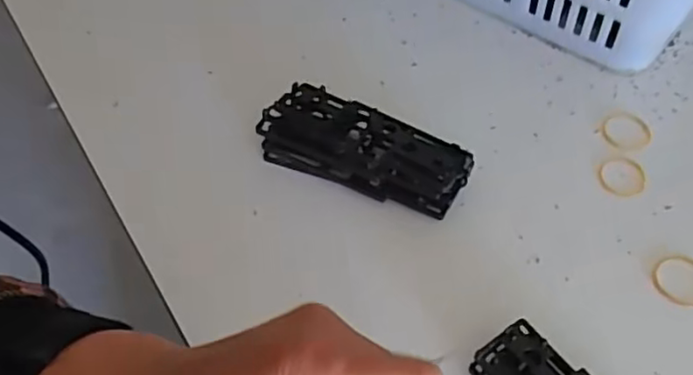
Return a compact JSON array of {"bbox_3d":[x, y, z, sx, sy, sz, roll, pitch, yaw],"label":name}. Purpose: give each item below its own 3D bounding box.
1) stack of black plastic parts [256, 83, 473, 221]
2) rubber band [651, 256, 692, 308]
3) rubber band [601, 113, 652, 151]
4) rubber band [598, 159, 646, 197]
[{"bbox_3d":[0.012,-0.024,0.400,0.125,0.025,0.048,20,54,15],"label":"stack of black plastic parts"},{"bbox_3d":[0.184,0.050,0.356,0.034,0.004,0.031,0,52,0],"label":"rubber band"},{"bbox_3d":[0.183,-0.037,0.426,0.030,0.004,0.033,0,52,0],"label":"rubber band"},{"bbox_3d":[0.170,-0.007,0.405,0.028,0.004,0.029,0,52,0],"label":"rubber band"}]

